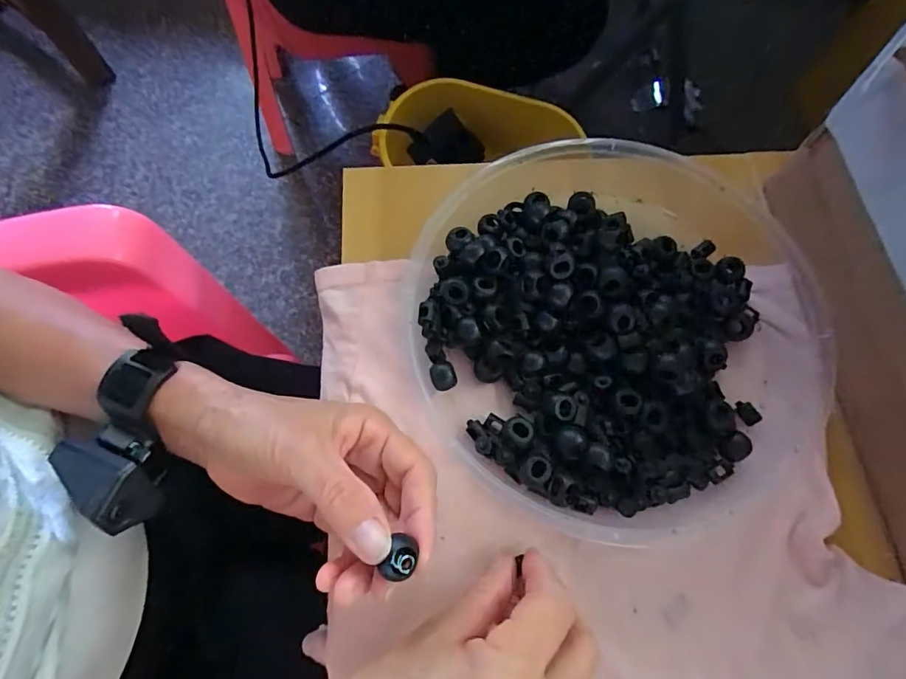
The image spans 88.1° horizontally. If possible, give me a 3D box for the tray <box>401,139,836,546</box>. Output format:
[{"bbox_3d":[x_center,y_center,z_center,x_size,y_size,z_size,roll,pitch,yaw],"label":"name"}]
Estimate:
[{"bbox_3d":[0.103,-0.012,0.283,0.256,0.036,0.234,0,71,-1],"label":"tray"}]

